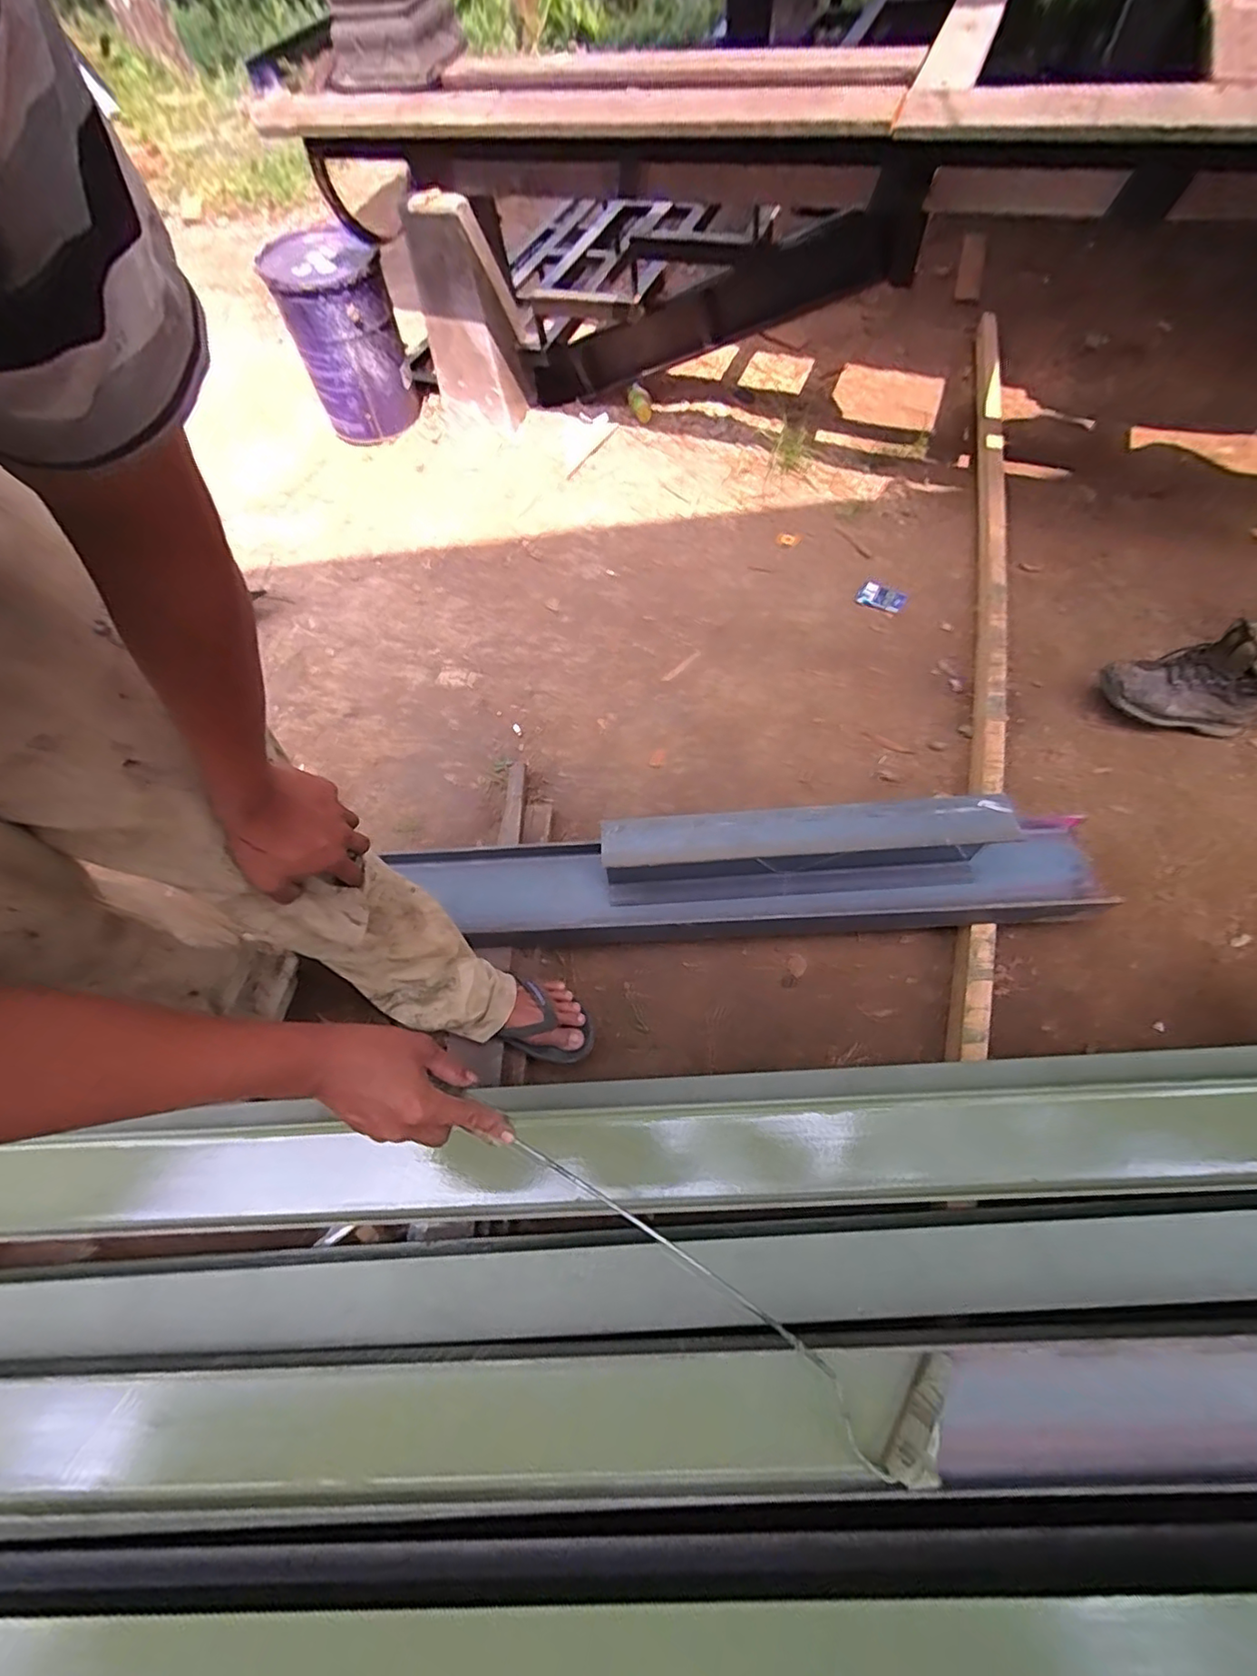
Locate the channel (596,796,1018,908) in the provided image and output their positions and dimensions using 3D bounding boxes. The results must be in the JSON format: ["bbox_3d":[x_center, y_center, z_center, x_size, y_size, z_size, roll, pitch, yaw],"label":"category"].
[{"bbox_3d":[0.254,0.024,0.908,0.577,0.170,0.085,-4,63,4],"label":"channel"}]

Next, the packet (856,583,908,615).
[{"bbox_3d":[0.590,-0.561,1.394,0.101,0.026,0.050,27,64,16],"label":"packet"}]

